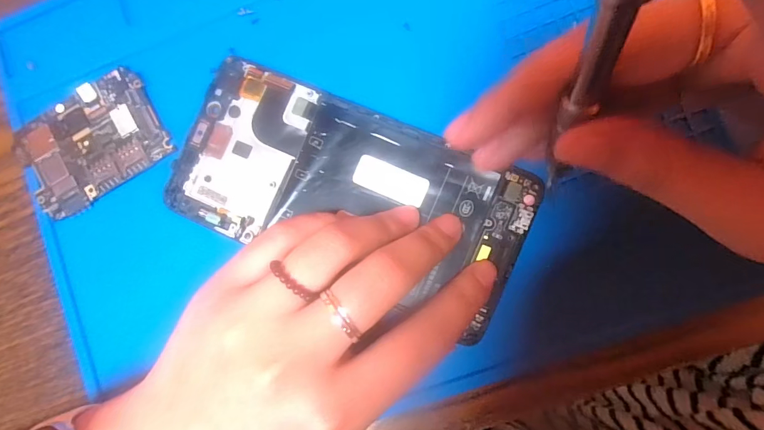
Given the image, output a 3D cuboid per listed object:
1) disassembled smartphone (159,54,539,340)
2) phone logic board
[{"bbox_3d":[-0.015,-0.010,0.174,0.147,0.008,0.077,16,89,7],"label":"disassembled smartphone"},{"bbox_3d":[-0.132,-0.032,0.190,0.066,0.004,0.046,-31,85,4],"label":"phone logic board"}]

